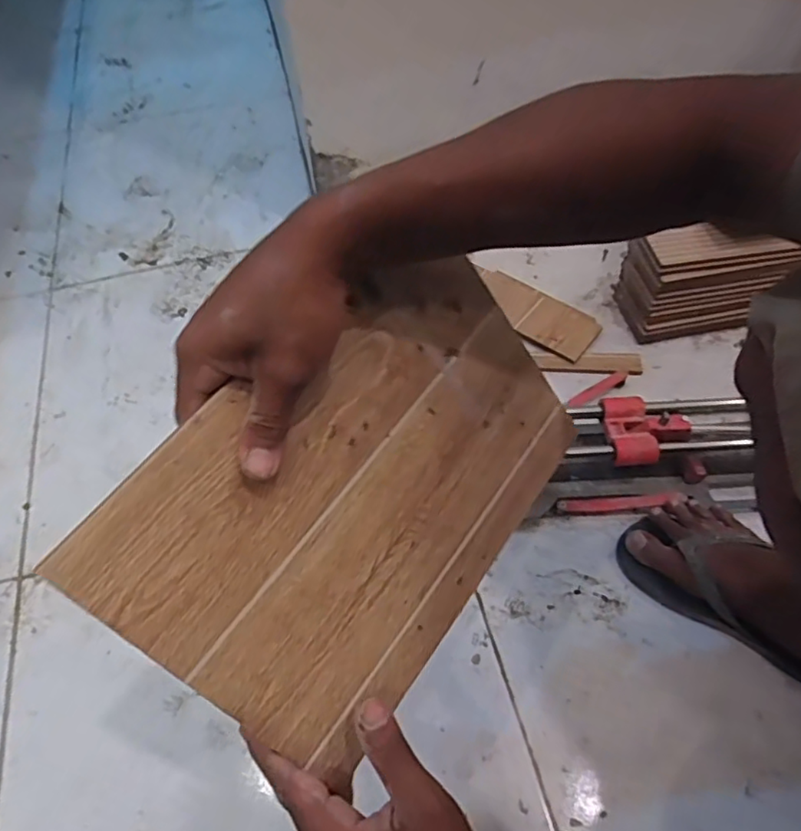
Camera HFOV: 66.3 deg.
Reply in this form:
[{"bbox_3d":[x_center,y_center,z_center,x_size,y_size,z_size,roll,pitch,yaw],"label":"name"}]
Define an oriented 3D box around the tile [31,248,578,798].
[{"bbox_3d":[-0.013,0.044,0.395,0.306,0.228,0.006,-51,27,-23],"label":"tile"}]

